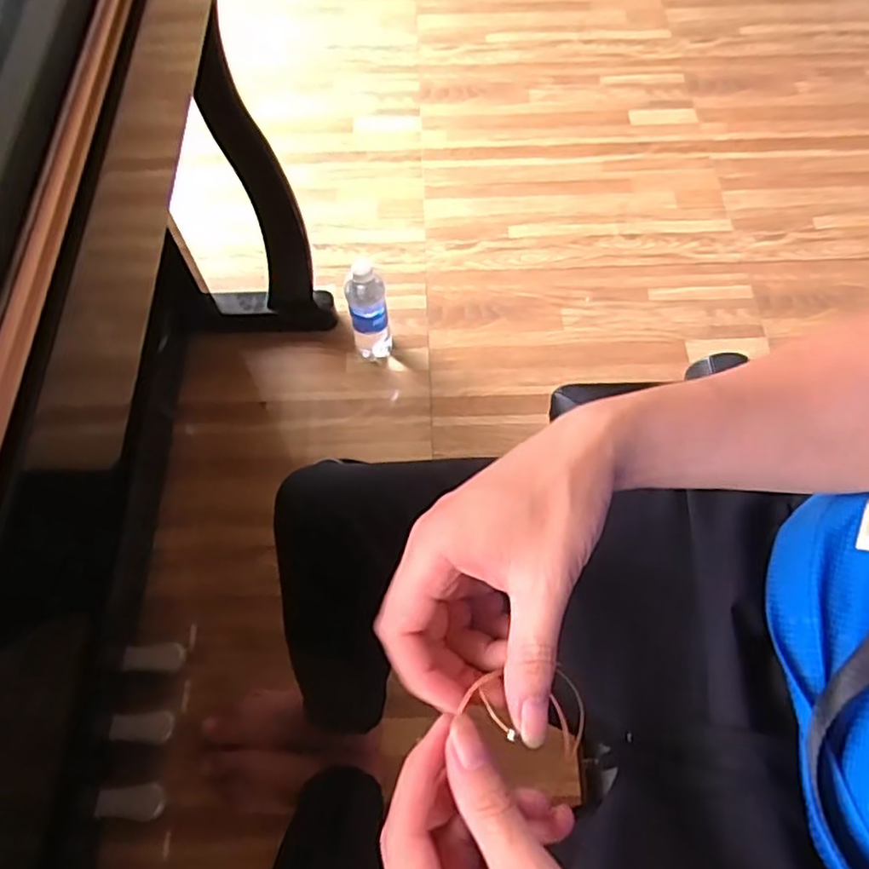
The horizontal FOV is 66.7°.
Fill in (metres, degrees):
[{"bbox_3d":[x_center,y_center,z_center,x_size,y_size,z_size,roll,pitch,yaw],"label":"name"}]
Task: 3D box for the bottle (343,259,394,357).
[{"bbox_3d":[-0.108,-0.200,1.092,0.065,0.218,0.059,-12,66,-4],"label":"bottle"}]

